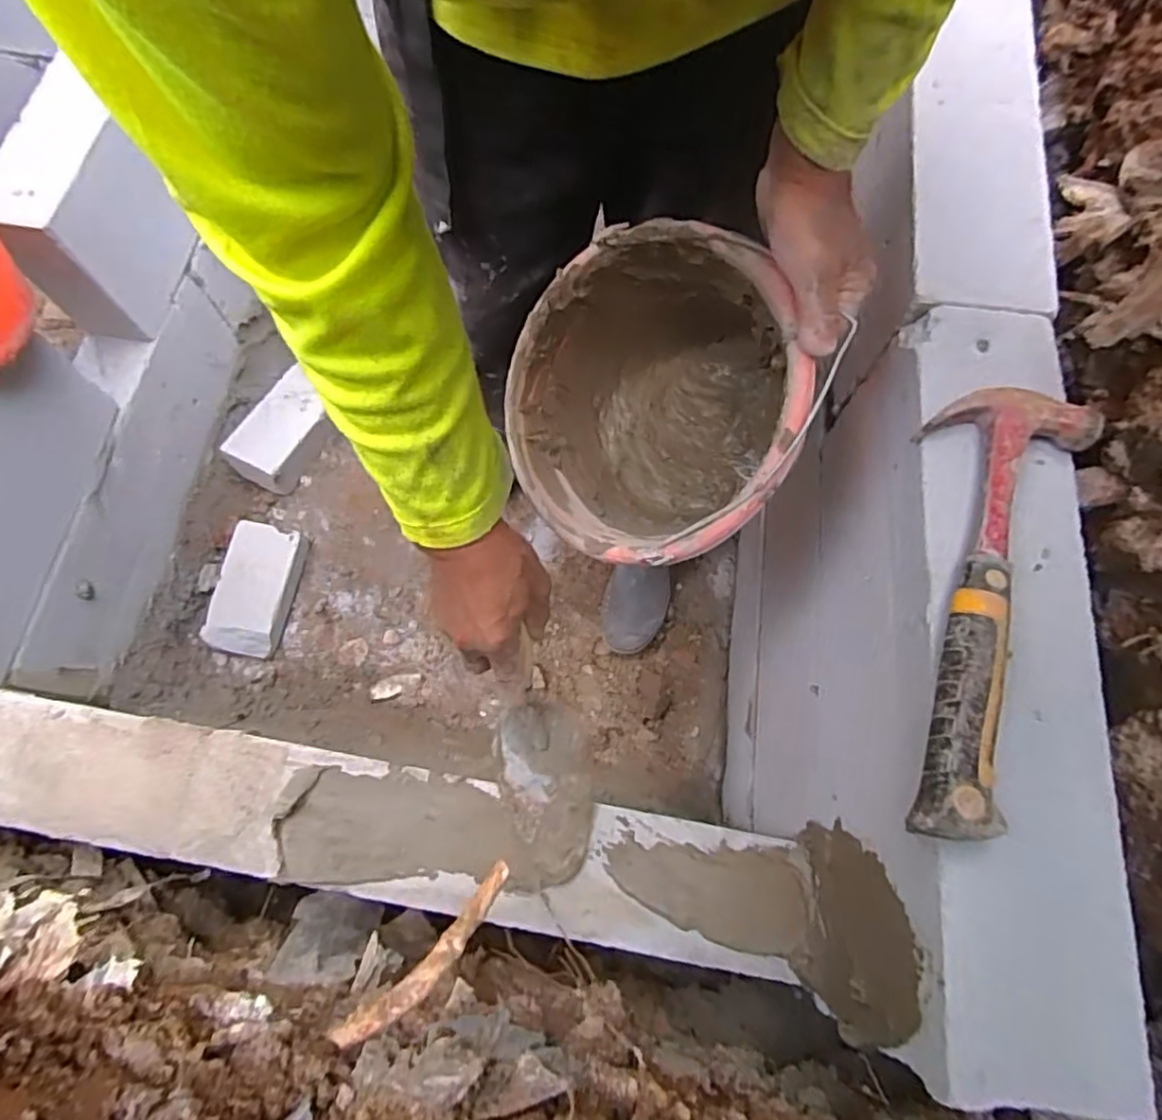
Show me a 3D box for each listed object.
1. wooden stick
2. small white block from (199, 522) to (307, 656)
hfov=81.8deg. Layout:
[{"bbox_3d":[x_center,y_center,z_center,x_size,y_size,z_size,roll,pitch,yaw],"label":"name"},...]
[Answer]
[{"bbox_3d":[-0.083,0.227,0.393,0.023,0.019,0.134,42,35,12],"label":"wooden stick"},{"bbox_3d":[-0.499,0.045,1.028,0.101,0.063,0.196,8,71,1],"label":"small white block"}]

